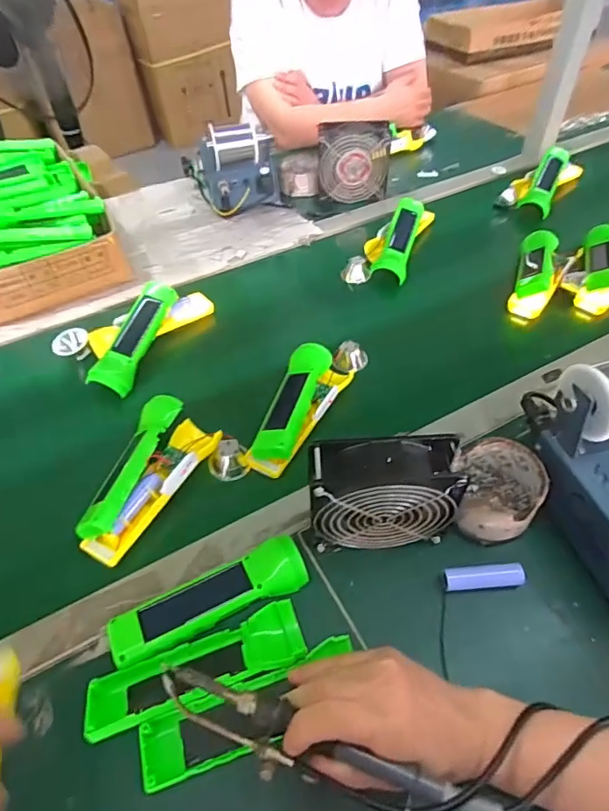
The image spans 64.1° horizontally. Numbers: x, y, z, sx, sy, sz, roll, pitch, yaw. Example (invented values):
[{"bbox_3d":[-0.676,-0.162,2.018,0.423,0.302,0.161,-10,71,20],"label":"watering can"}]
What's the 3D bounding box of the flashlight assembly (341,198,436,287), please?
[{"bbox_3d":[0.131,-0.256,0.740,0.088,0.054,0.174,16,52,17],"label":"flashlight assembly"}]

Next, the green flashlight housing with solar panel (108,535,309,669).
[{"bbox_3d":[-0.077,0.160,0.403,0.159,0.021,0.043,-20,51,-14],"label":"green flashlight housing with solar panel"}]

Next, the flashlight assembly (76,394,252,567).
[{"bbox_3d":[-0.153,0.067,0.474,0.113,0.041,0.162,29,57,25],"label":"flashlight assembly"}]

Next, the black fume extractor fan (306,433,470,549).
[{"bbox_3d":[0.061,0.078,0.405,0.120,0.114,0.049,-6,49,-2],"label":"black fume extractor fan"}]

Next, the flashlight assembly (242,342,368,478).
[{"bbox_3d":[0.005,-0.011,0.538,0.071,0.047,0.197,15,52,16],"label":"flashlight assembly"}]

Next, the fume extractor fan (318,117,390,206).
[{"bbox_3d":[0.083,-0.412,0.823,0.116,0.120,0.044,-2,49,1],"label":"fume extractor fan"}]

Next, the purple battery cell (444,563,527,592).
[{"bbox_3d":[0.151,0.147,0.412,0.067,0.016,0.017,-4,49,0],"label":"purple battery cell"}]

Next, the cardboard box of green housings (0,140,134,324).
[{"bbox_3d":[-0.444,-0.303,0.773,0.221,0.114,0.391,-23,52,-16],"label":"cardboard box of green housings"}]

